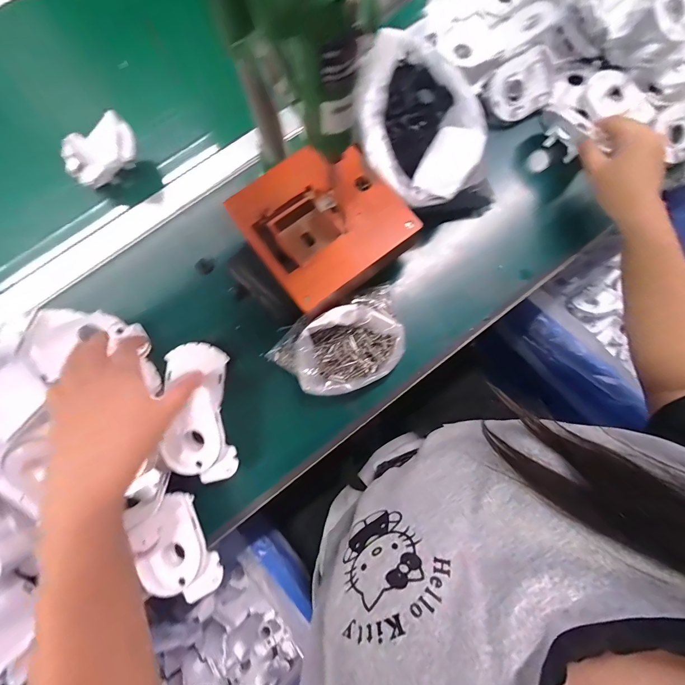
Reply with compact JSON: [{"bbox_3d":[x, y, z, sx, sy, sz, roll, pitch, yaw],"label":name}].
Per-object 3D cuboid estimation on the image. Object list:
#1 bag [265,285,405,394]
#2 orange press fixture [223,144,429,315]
[{"bbox_3d":[-0.001,0.003,0.374,0.155,0.041,0.098,-23,81,-4],"label":"bag"},{"bbox_3d":[-0.022,-0.126,0.384,0.157,0.063,0.159,-36,82,-6],"label":"orange press fixture"}]

